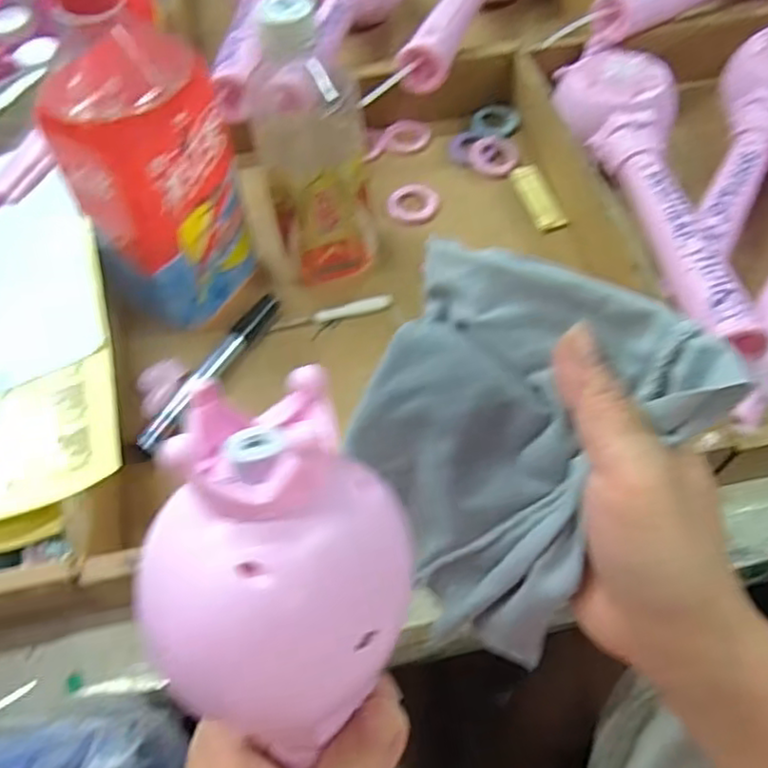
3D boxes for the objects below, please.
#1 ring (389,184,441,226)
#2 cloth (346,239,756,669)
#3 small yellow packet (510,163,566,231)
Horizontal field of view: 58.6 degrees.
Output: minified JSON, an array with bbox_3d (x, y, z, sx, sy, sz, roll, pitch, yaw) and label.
[{"bbox_3d":[0.023,-0.140,0.531,0.039,0.004,0.041,-1,59,2],"label":"ring"},{"bbox_3d":[0.049,0.036,0.276,0.123,0.165,0.028,24,26,25],"label":"cloth"},{"bbox_3d":[0.119,-0.145,0.528,0.024,0.007,0.070,-13,60,-5],"label":"small yellow packet"}]

